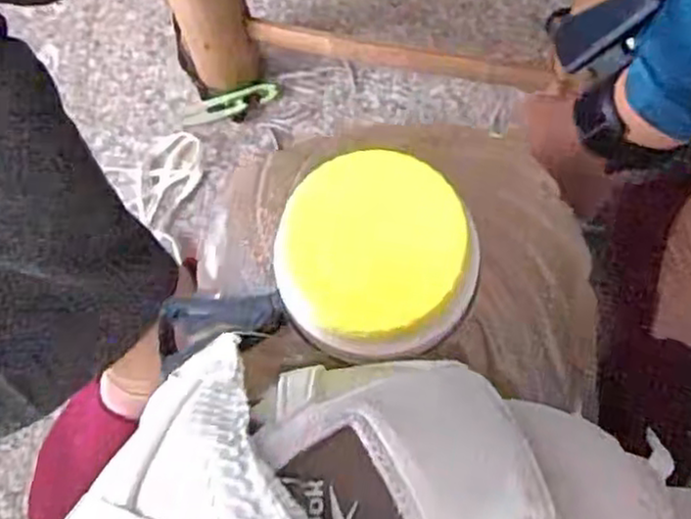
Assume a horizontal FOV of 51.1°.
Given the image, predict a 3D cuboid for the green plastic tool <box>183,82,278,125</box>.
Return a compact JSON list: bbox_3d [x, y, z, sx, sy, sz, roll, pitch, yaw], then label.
[{"bbox_3d":[-0.113,-0.154,0.712,0.094,0.007,0.024,-22,71,-6],"label":"green plastic tool"}]

